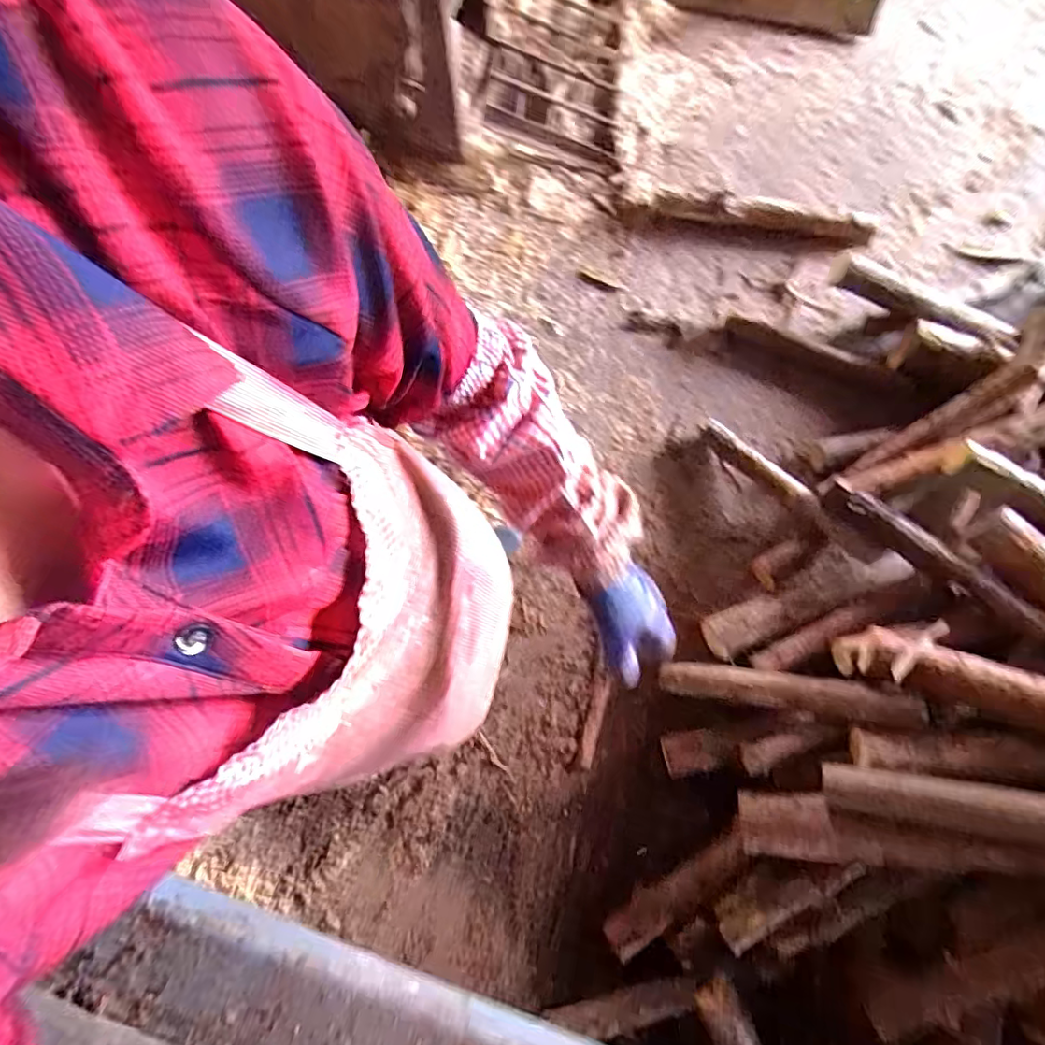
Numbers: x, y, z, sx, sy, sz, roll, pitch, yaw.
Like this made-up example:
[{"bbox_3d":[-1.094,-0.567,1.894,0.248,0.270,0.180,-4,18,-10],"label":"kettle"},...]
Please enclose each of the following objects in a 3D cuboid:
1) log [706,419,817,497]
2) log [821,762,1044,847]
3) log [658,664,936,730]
[{"bbox_3d":[0.574,-0.151,1.381,0.058,0.040,0.304,-43,68,-9],"label":"log"},{"bbox_3d":[0.797,0.495,0.945,0.512,0.083,0.087,-2,76,27],"label":"log"},{"bbox_3d":[0.546,0.359,1.186,0.495,0.088,0.075,2,76,24],"label":"log"}]

